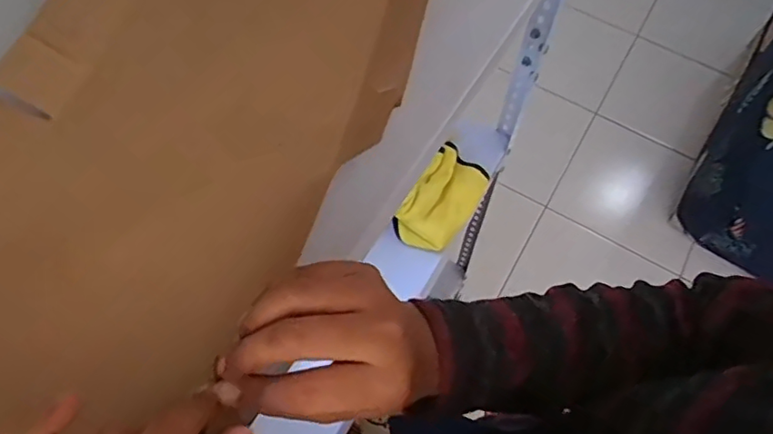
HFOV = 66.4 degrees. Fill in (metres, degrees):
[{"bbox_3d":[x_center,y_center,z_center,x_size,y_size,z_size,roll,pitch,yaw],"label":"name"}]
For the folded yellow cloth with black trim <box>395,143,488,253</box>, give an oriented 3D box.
[{"bbox_3d":[0.077,-0.027,0.835,0.094,0.045,0.157,29,64,11],"label":"folded yellow cloth with black trim"}]

